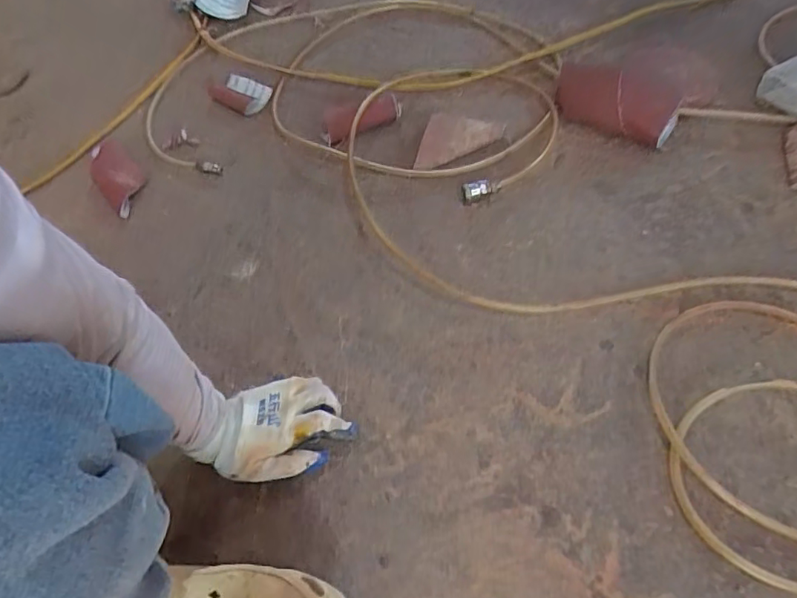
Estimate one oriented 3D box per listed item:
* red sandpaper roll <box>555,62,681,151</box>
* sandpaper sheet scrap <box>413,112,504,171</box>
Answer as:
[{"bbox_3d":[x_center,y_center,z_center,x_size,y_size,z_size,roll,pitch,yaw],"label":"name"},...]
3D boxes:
[{"bbox_3d":[0.301,-0.282,0.774,0.178,0.052,0.095,22,62,21],"label":"red sandpaper roll"},{"bbox_3d":[0.087,-0.219,0.778,0.106,0.017,0.125,16,64,3],"label":"sandpaper sheet scrap"}]

